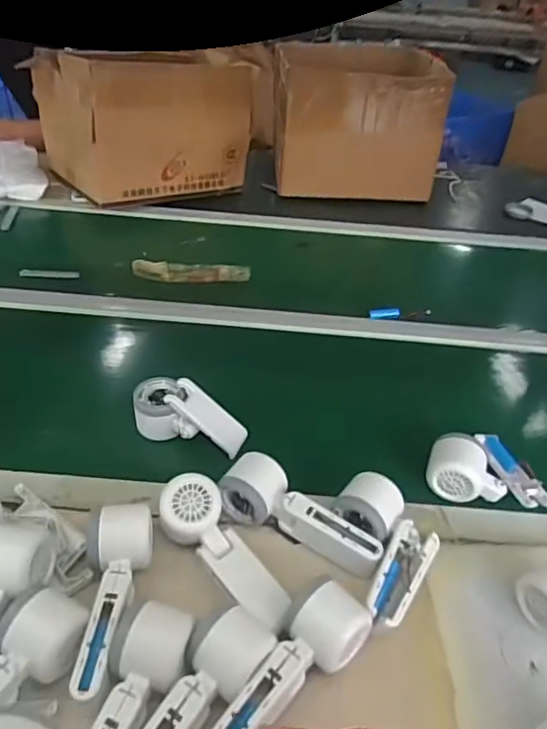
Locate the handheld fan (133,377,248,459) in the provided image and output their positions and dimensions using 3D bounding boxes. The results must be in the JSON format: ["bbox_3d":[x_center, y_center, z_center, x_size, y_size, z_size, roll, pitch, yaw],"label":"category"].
[{"bbox_3d":[-0.098,0.059,0.630,0.128,0.055,0.052,17,41,14],"label":"handheld fan"}]

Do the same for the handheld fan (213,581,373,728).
[{"bbox_3d":[0.008,0.239,0.430,0.160,0.046,0.058,-28,50,-34],"label":"handheld fan"}]

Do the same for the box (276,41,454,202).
[{"bbox_3d":[0.183,-0.565,1.244,0.347,0.281,0.290,4,39,-2],"label":"box"}]

